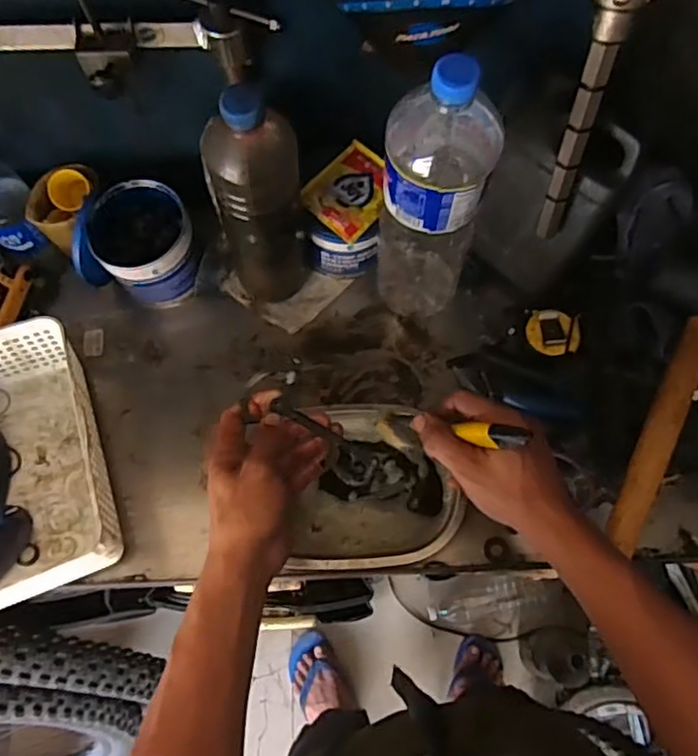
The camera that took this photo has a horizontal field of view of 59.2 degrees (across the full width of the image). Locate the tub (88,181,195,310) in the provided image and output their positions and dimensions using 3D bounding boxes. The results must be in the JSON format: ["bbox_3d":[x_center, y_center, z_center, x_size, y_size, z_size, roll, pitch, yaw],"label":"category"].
[{"bbox_3d":[-0.214,-0.144,0.652,0.098,0.092,0.109,-25,71,-7],"label":"tub"}]

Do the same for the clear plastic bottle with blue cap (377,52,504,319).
[{"bbox_3d":[0.076,-0.155,0.547,0.082,0.308,0.103,14,71,7],"label":"clear plastic bottle with blue cap"}]

